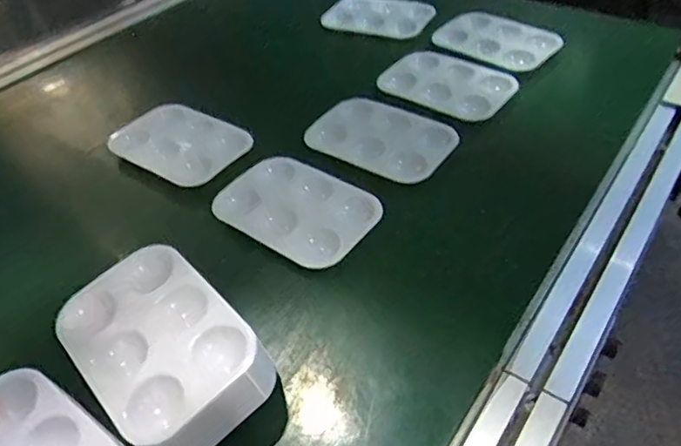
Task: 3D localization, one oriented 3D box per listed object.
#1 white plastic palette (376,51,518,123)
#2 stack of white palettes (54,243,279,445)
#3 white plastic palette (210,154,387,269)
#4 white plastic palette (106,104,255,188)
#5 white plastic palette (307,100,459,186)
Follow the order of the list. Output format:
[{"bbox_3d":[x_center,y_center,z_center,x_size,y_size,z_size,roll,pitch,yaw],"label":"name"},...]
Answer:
[{"bbox_3d":[0.103,-0.141,0.573,0.132,0.011,0.090,29,54,29],"label":"white plastic palette"},{"bbox_3d":[-0.109,0.079,0.355,0.091,0.051,0.129,-37,53,-27],"label":"stack of white palettes"},{"bbox_3d":[-0.035,-0.014,0.450,0.122,0.007,0.085,26,53,27],"label":"white plastic palette"},{"bbox_3d":[-0.148,-0.076,0.526,0.125,0.005,0.086,25,53,27],"label":"white plastic palette"},{"bbox_3d":[0.036,-0.081,0.510,0.125,0.008,0.086,28,54,29],"label":"white plastic palette"}]

